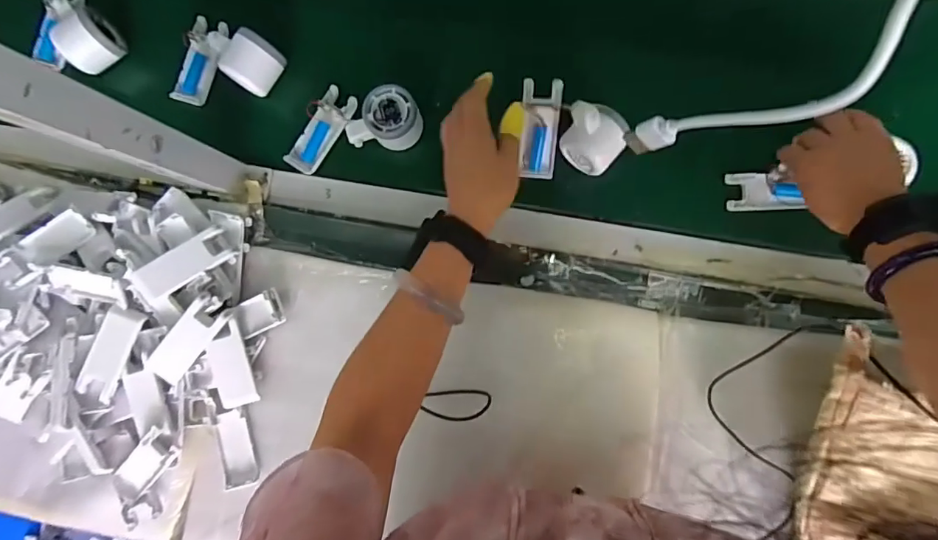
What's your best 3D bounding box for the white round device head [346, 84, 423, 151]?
[{"bbox_3d":[-0.096,-0.170,0.540,0.082,0.041,0.056,-3,86,3],"label":"white round device head"}]

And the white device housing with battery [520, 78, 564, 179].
[{"bbox_3d":[0.077,-0.147,0.514,0.038,0.016,0.102,0,122,5],"label":"white device housing with battery"}]

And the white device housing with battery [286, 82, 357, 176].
[{"bbox_3d":[-0.172,-0.162,0.563,0.039,0.015,0.105,30,88,5],"label":"white device housing with battery"}]

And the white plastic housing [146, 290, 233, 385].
[{"bbox_3d":[-0.300,0.076,0.518,0.038,0.018,0.102,42,99,-8],"label":"white plastic housing"}]

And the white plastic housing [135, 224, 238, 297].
[{"bbox_3d":[-0.301,-0.007,0.511,0.098,0.017,0.039,-33,84,-13],"label":"white plastic housing"}]

